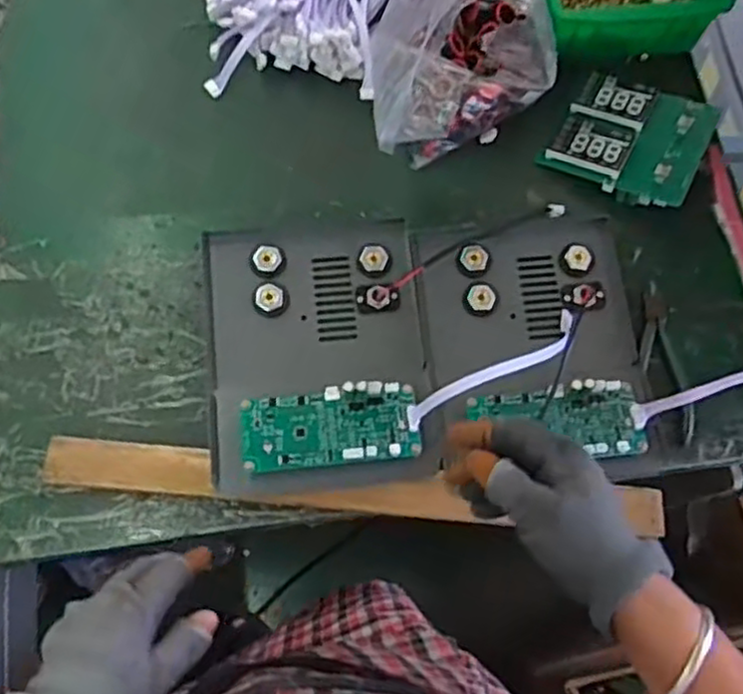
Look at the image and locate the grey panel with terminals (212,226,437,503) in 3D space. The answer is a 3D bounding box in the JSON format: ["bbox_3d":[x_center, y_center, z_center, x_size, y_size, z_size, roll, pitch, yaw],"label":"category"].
[{"bbox_3d":[-0.045,0.003,0.603,0.175,0.036,0.230,-5,73,-5],"label":"grey panel with terminals"}]

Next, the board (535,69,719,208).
[{"bbox_3d":[0.245,-0.196,0.677,0.129,0.023,0.115,28,73,5],"label":"board"}]

